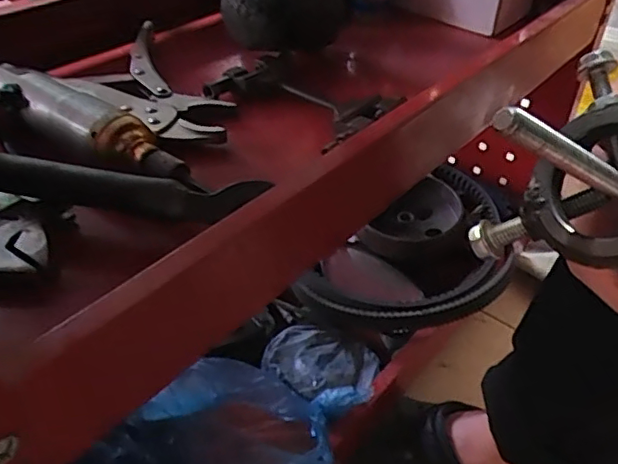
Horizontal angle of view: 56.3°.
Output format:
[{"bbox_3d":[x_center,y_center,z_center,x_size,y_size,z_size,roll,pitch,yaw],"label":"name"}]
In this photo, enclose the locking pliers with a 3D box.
[{"bbox_3d":[-0.129,-0.117,0.446,0.104,0.018,0.183,-27,48,-30],"label":"locking pliers"}]

